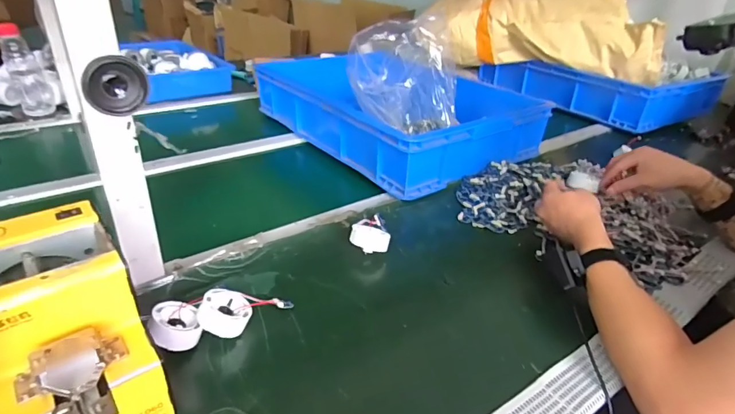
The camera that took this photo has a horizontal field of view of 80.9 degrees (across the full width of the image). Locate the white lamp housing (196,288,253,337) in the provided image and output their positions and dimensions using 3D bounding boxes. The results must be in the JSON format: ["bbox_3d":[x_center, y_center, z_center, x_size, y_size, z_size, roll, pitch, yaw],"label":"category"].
[{"bbox_3d":[-0.161,0.119,0.488,0.054,0.032,0.056,17,36,-13],"label":"white lamp housing"}]

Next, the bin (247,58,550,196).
[{"bbox_3d":[0.069,-0.234,0.991,0.424,0.105,0.547,-18,37,-32],"label":"bin"}]

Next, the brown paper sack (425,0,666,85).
[{"bbox_3d":[0.516,-0.544,1.280,0.657,0.231,0.260,15,33,18],"label":"brown paper sack"}]

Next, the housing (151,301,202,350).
[{"bbox_3d":[-0.208,0.126,0.465,0.055,0.027,0.055,20,24,-39],"label":"housing"}]

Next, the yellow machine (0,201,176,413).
[{"bbox_3d":[-0.267,0.114,0.374,0.123,0.147,0.186,-20,38,-34],"label":"yellow machine"}]

